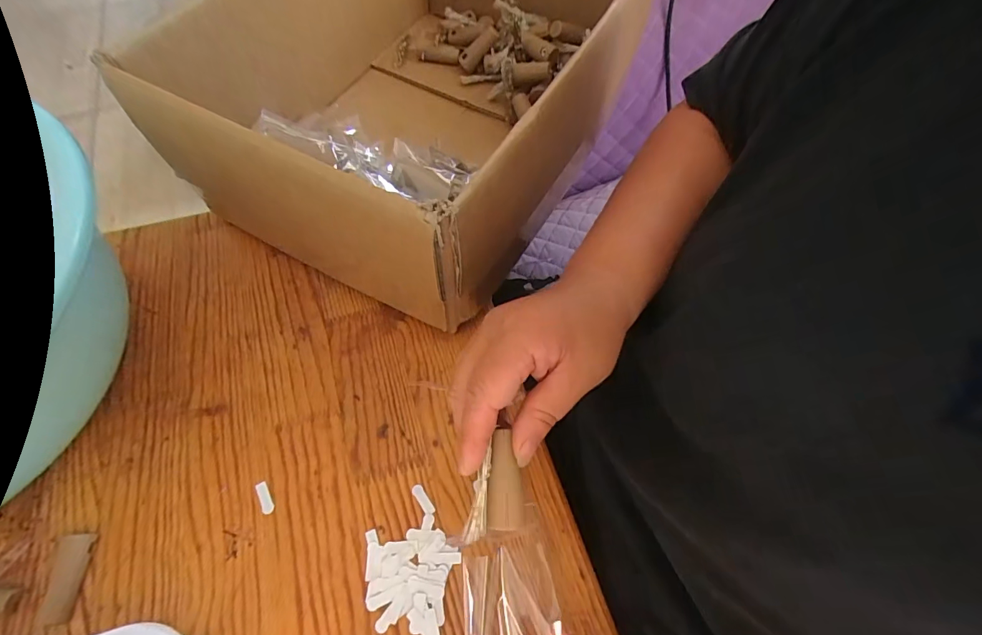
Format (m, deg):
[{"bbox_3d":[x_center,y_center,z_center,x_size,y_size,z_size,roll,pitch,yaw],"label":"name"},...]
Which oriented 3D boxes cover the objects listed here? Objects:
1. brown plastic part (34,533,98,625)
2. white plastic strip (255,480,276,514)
[{"bbox_3d":[-0.269,0.165,0.274,0.018,0.010,0.050,-1,62,-2],"label":"brown plastic part"},{"bbox_3d":[-0.160,0.127,0.304,0.008,0.004,0.023,-27,67,-13],"label":"white plastic strip"}]

